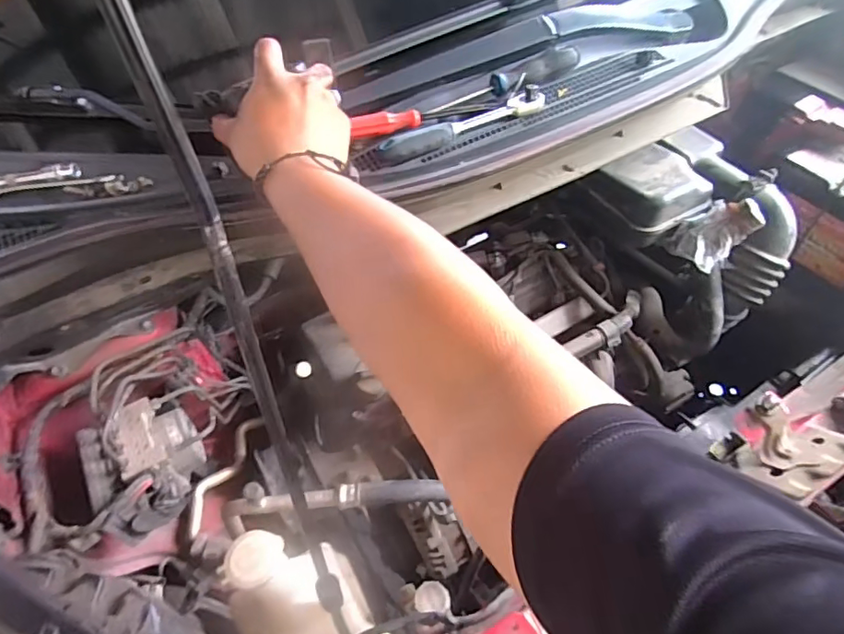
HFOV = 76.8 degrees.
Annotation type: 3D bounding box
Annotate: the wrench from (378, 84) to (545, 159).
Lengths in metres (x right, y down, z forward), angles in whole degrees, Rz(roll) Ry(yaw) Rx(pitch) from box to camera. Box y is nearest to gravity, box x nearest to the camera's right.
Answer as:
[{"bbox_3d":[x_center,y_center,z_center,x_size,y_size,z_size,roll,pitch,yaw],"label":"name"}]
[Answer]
[{"bbox_3d":[0.046,-0.199,0.546,0.188,0.024,0.025,-24,55,-15],"label":"wrench"}]

